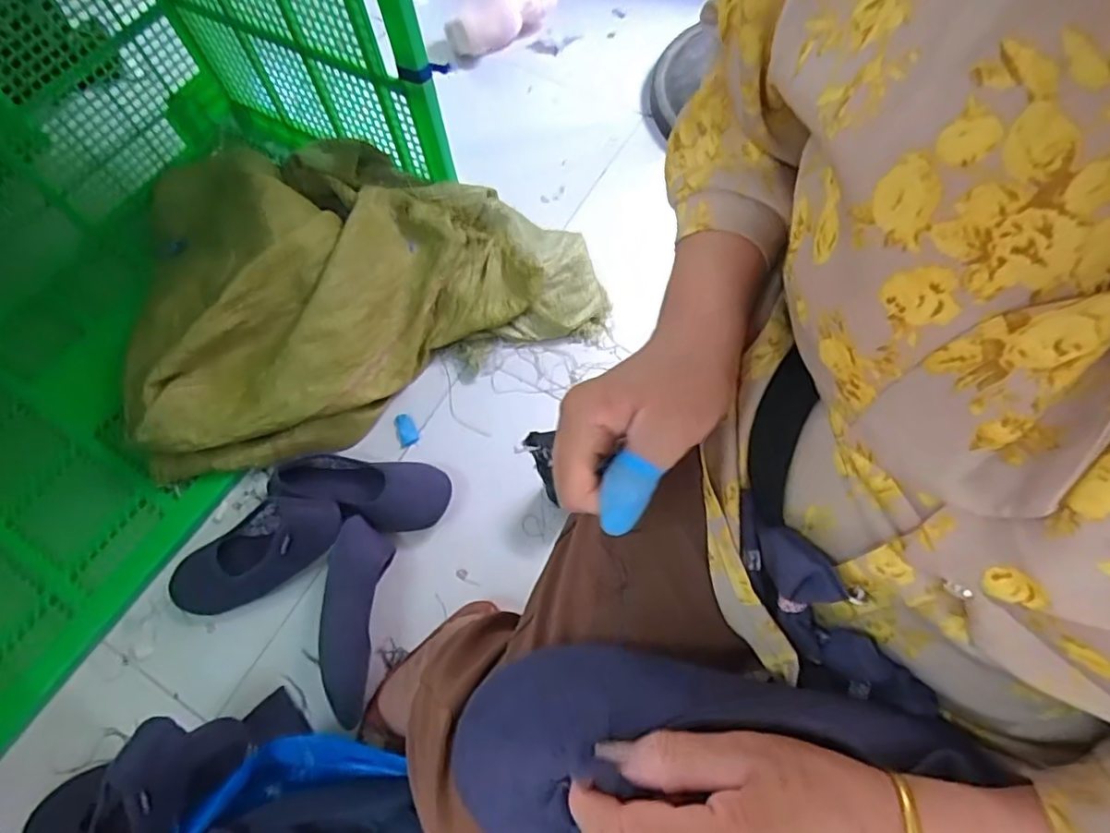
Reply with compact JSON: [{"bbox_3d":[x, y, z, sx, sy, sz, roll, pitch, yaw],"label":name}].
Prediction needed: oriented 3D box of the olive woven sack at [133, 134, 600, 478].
[{"bbox_3d":[-0.293,-0.220,0.927,0.686,0.180,0.464,-16,65,-4],"label":"olive woven sack"}]

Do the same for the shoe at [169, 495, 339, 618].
[{"bbox_3d":[-0.398,0.180,0.801,0.258,0.059,0.102,-27,65,14],"label":"shoe"}]

